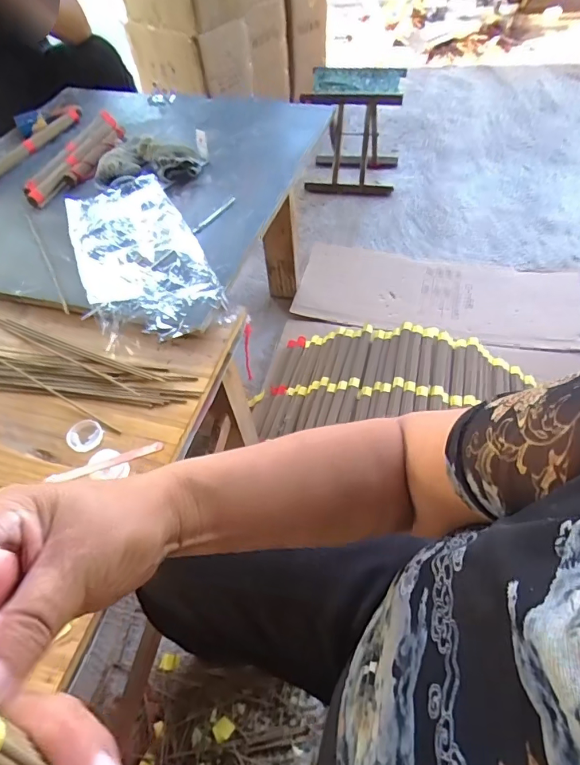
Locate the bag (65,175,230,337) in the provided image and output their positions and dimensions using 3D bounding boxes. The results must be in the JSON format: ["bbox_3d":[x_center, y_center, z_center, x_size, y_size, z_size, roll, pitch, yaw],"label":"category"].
[{"bbox_3d":[-0.230,-0.202,0.690,0.175,0.033,0.376,-20,53,-10],"label":"bag"}]

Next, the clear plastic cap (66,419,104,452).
[{"bbox_3d":[-0.233,0.060,0.516,0.040,0.009,0.038,-2,52,3],"label":"clear plastic cap"}]

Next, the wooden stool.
[{"bbox_3d":[0.221,-0.874,1.571,0.312,0.313,0.281,4,52,8],"label":"wooden stool"}]

